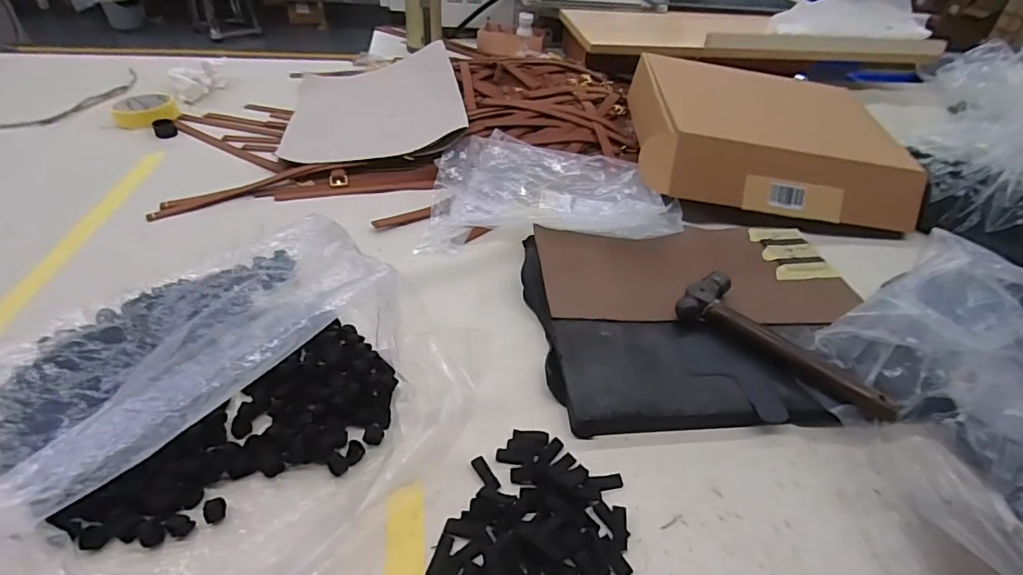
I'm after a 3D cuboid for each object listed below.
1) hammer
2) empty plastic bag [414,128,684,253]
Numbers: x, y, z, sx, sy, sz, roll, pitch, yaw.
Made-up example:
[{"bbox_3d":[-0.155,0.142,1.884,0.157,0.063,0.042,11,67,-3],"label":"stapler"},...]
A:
[{"bbox_3d":[0.258,0.049,0.491,0.193,0.024,0.069,30,46,27],"label":"hammer"},{"bbox_3d":[0.055,-0.127,0.678,0.312,0.045,0.235,3,40,-3],"label":"empty plastic bag"}]

